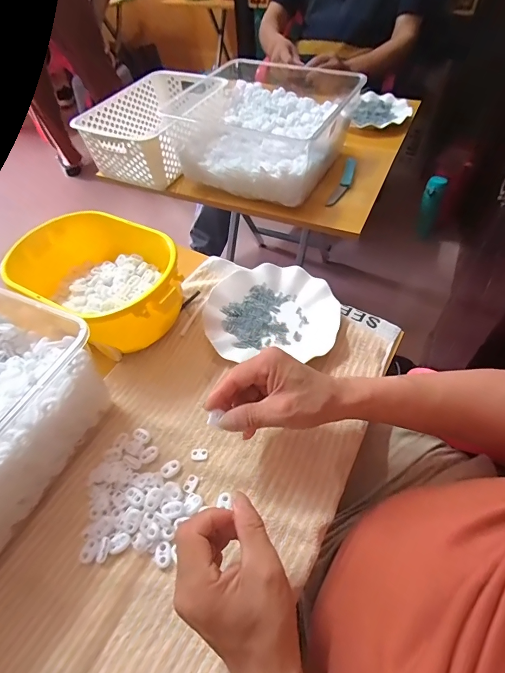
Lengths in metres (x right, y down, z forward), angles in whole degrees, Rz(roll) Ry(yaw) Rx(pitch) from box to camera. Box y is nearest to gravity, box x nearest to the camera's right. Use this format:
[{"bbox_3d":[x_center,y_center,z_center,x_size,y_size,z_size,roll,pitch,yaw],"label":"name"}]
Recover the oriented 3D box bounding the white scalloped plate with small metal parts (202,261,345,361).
[{"bbox_3d":[0.028,-0.035,0.509,0.180,0.024,0.162,-1,53,4],"label":"white scalloped plate with small metal parts"}]

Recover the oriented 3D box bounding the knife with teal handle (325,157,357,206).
[{"bbox_3d":[0.187,-0.313,0.729,0.030,0.017,0.172,17,56,16],"label":"knife with teal handle"}]

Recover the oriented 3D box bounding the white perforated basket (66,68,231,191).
[{"bbox_3d":[-0.205,-0.473,0.807,0.219,0.109,0.314,19,57,17],"label":"white perforated basket"}]

